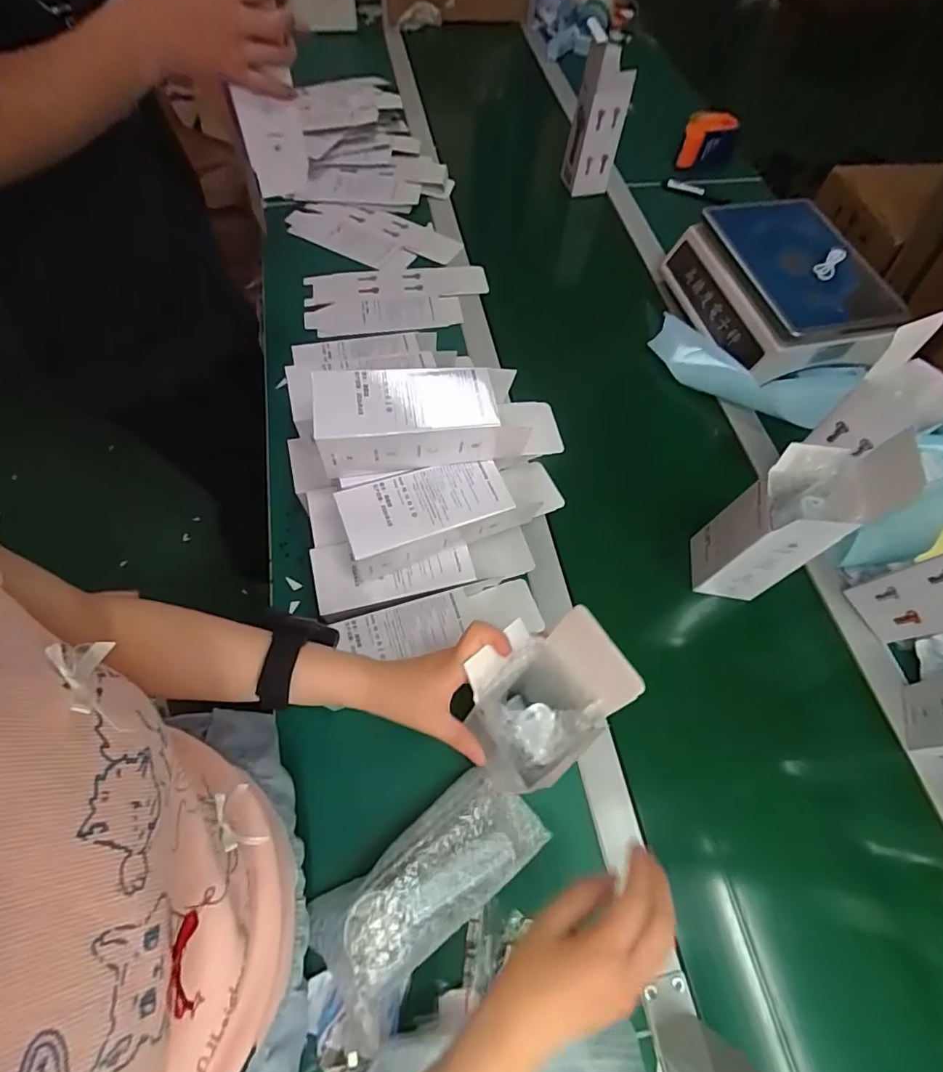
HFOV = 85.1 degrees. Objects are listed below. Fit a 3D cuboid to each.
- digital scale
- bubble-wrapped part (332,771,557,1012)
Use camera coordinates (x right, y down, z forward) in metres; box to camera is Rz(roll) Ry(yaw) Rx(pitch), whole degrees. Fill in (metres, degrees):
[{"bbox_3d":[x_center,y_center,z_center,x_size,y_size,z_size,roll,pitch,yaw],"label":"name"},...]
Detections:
[{"bbox_3d":[0.441,-0.372,0.769,0.201,0.099,0.276,-7,64,-6],"label":"digital scale"},{"bbox_3d":[-0.030,0.284,0.430,0.185,0.032,0.084,-36,70,-18],"label":"bubble-wrapped part"}]

